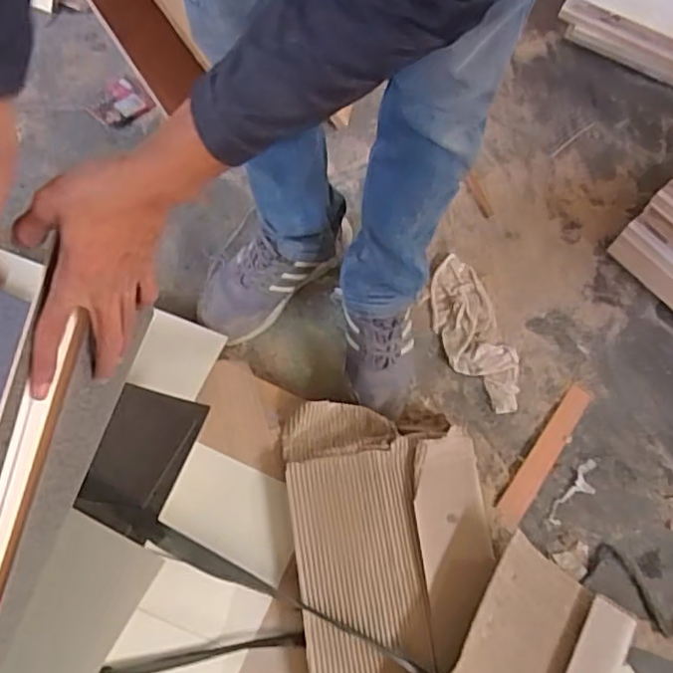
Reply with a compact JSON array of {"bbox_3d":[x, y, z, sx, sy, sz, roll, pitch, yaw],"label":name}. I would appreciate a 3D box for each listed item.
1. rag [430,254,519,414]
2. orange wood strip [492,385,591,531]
[{"bbox_3d":[0.210,-0.006,1.013,0.100,0.016,0.259,-16,66,-11],"label":"rag"},{"bbox_3d":[0.303,0.168,0.937,0.039,0.013,0.243,35,67,13],"label":"orange wood strip"}]

